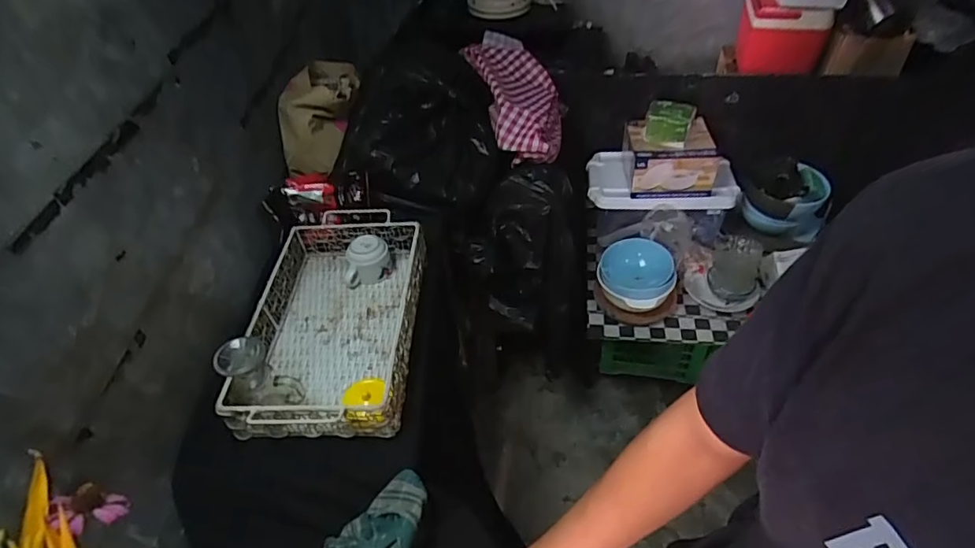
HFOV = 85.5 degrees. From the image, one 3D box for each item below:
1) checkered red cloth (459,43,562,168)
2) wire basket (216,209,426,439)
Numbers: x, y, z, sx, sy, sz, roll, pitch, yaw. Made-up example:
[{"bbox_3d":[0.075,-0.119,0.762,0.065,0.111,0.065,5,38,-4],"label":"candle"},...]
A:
[{"bbox_3d":[0.086,-0.379,1.153,0.191,0.160,0.317,-15,45,-10],"label":"checkered red cloth"},{"bbox_3d":[-0.248,0.075,0.877,0.244,0.096,0.397,-1,44,5],"label":"wire basket"}]

